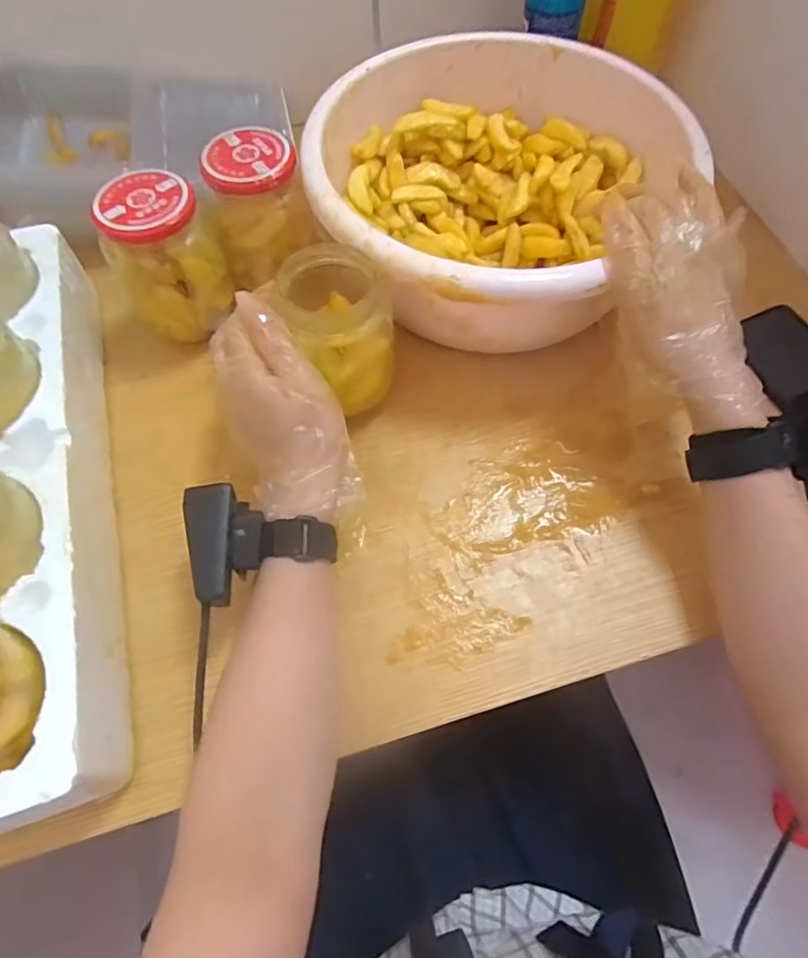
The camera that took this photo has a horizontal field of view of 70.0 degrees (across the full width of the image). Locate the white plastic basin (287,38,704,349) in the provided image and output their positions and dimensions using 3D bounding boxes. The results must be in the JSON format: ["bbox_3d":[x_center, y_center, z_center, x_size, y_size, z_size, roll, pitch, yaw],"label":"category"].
[{"bbox_3d":[0.066,-0.231,0.469,0.280,0.096,0.272,0,64,0],"label":"white plastic basin"}]

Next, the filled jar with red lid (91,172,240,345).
[{"bbox_3d":[-0.179,-0.165,0.451,0.074,0.113,0.070,0,64,0],"label":"filled jar with red lid"}]

